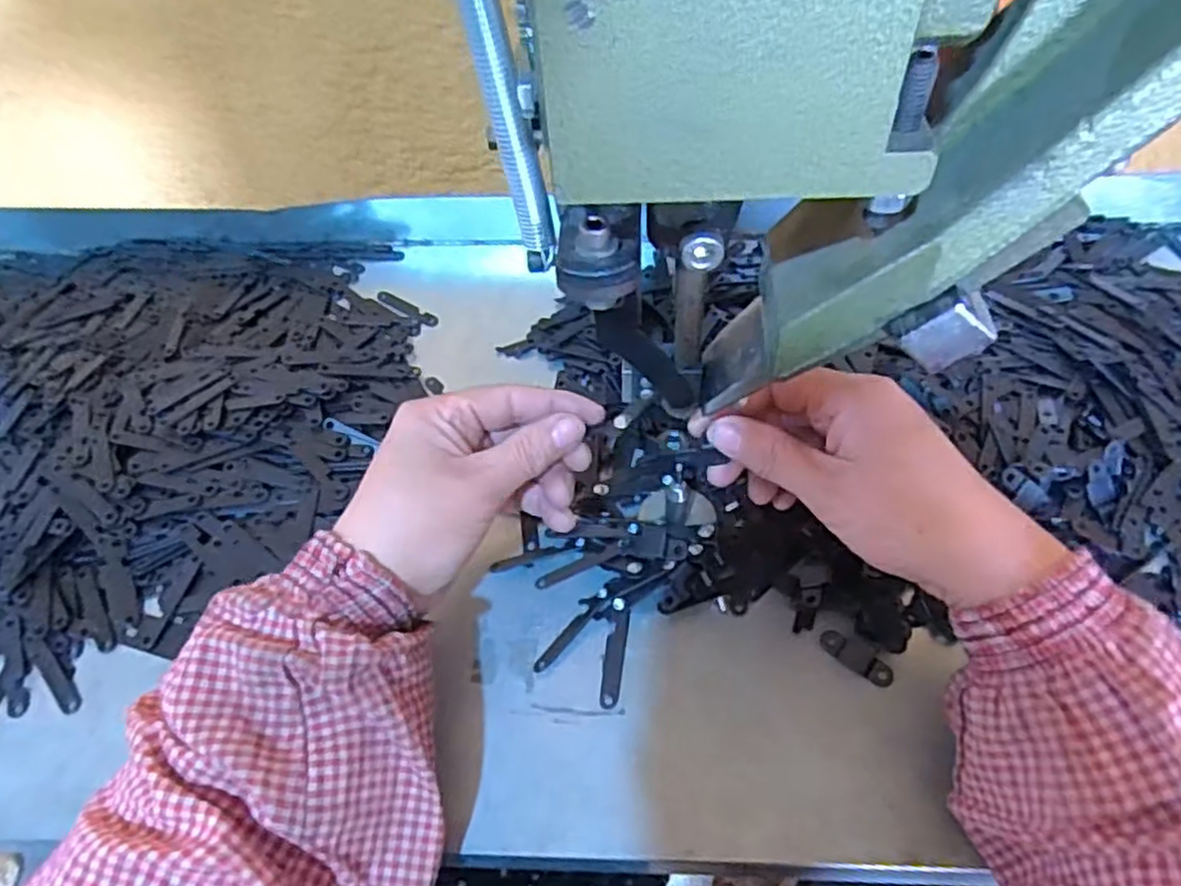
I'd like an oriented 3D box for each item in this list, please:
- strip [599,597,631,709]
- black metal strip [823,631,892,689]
[{"bbox_3d":[0.011,0.098,0.353,0.010,0.005,0.050,5,54,8],"label":"strip"},{"bbox_3d":[0.124,0.099,0.348,0.034,0.004,0.013,33,62,25],"label":"black metal strip"}]

